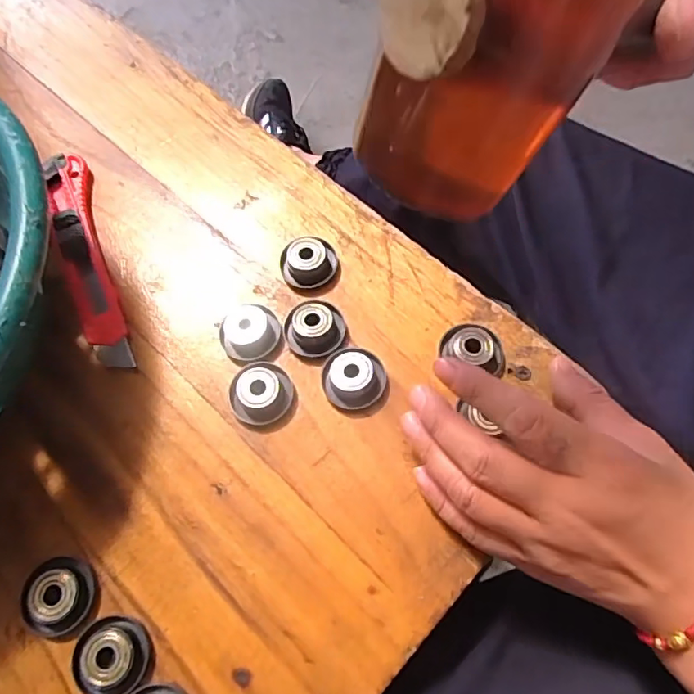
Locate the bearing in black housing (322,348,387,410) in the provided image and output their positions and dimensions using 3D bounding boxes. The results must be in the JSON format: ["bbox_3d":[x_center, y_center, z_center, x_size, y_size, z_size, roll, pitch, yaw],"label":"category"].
[{"bbox_3d":[0.004,0.015,0.276,0.032,0.016,0.031,2,67,3],"label":"bearing in black housing"}]

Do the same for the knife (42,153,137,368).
[{"bbox_3d":[-0.153,-0.054,0.313,0.025,0.015,0.152,-22,68,-6],"label":"knife"}]

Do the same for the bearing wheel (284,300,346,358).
[{"bbox_3d":[-0.017,-0.010,0.288,0.032,0.015,0.030,-1,67,2],"label":"bearing wheel"}]

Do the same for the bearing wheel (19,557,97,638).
[{"bbox_3d":[-0.132,0.113,0.245,0.031,0.011,0.030,-1,67,2],"label":"bearing wheel"}]

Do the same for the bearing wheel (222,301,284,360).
[{"bbox_3d":[-0.051,-0.007,0.289,0.032,0.014,0.029,-6,67,0],"label":"bearing wheel"}]

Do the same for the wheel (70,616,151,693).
[{"bbox_3d":[-0.104,0.136,0.235,0.033,0.008,0.032,-1,67,2],"label":"wheel"}]

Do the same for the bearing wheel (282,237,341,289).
[{"bbox_3d":[-0.021,-0.048,0.305,0.031,0.014,0.030,-1,67,2],"label":"bearing wheel"}]

